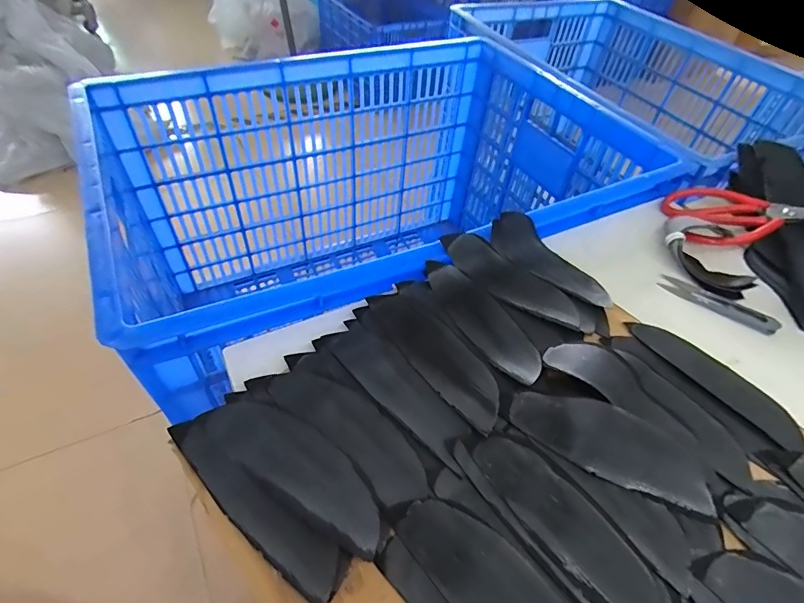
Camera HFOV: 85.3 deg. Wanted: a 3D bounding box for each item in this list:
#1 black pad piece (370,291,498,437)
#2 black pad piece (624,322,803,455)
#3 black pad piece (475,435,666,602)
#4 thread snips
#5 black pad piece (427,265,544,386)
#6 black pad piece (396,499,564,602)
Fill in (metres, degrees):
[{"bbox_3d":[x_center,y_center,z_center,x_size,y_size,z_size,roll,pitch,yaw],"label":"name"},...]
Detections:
[{"bbox_3d":[0.027,0.040,0.347,0.045,0.013,0.138,-28,56,-27],"label":"black pad piece"},{"bbox_3d":[0.253,0.059,0.354,0.051,0.011,0.137,-27,56,-26],"label":"black pad piece"},{"bbox_3d":[0.104,0.138,0.266,0.042,0.012,0.137,-29,56,-27],"label":"black pad piece"},{"bbox_3d":[0.301,0.003,0.418,0.100,0.007,0.026,32,53,22],"label":"thread snips"},{"bbox_3d":[0.071,0.014,0.364,0.046,0.014,0.129,-20,53,-22],"label":"black pad piece"},{"bbox_3d":[0.057,0.166,0.244,0.048,0.014,0.133,-32,58,-29],"label":"black pad piece"}]

